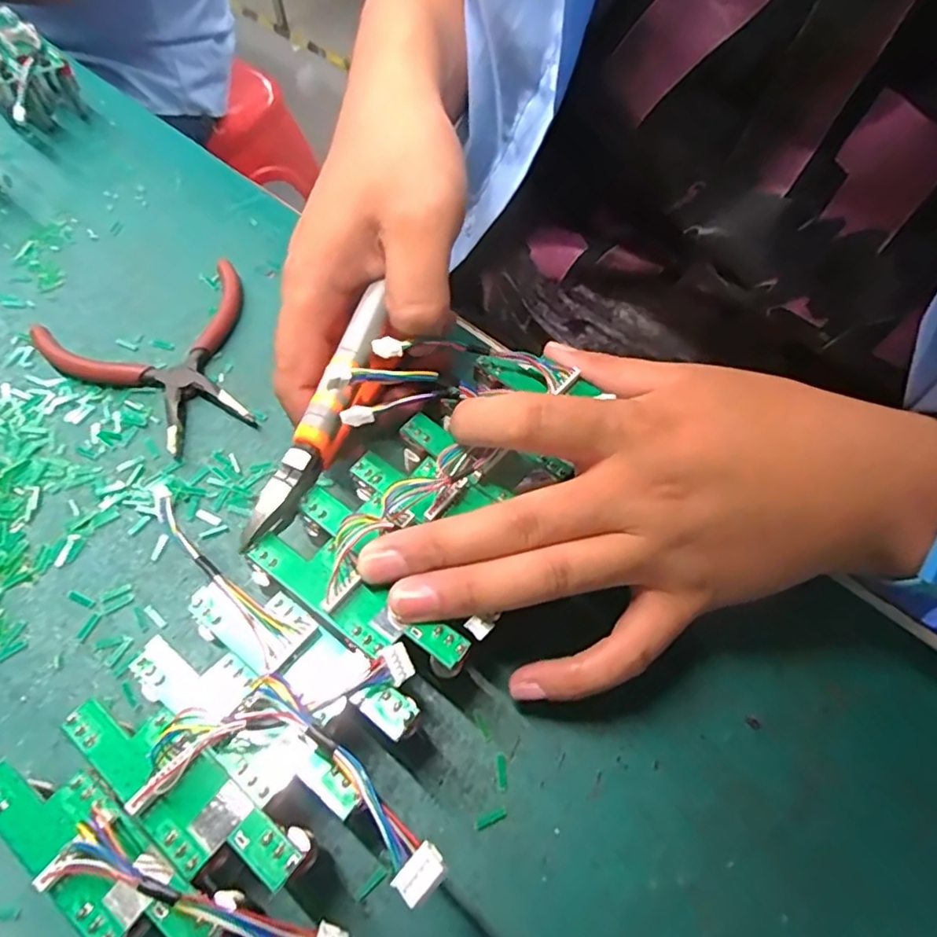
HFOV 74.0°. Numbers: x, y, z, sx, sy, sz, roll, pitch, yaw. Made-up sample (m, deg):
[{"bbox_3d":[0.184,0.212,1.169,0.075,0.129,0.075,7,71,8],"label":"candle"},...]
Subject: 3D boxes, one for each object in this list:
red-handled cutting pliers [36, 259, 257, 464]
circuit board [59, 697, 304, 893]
[{"bbox_3d":[-0.152,-0.052,0.313,0.103,0.011,0.105,-26,62,-18],"label":"red-handled cutting pliers"},{"bbox_3d":[-0.084,0.091,0.178,0.080,0.011,0.023,35,65,19],"label":"circuit board"}]

